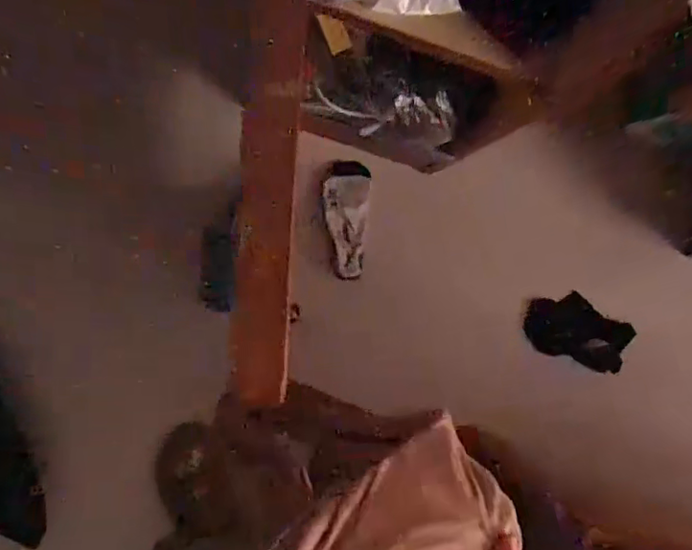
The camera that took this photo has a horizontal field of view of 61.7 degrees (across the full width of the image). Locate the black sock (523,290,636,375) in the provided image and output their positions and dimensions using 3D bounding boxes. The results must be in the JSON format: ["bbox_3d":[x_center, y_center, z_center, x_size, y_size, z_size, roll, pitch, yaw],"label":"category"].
[{"bbox_3d":[0.411,0.099,1.027,0.184,0.064,0.111,22,88,-8],"label":"black sock"}]

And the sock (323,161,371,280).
[{"bbox_3d":[0.000,-0.090,0.953,0.072,0.030,0.185,2,91,-8],"label":"sock"}]

